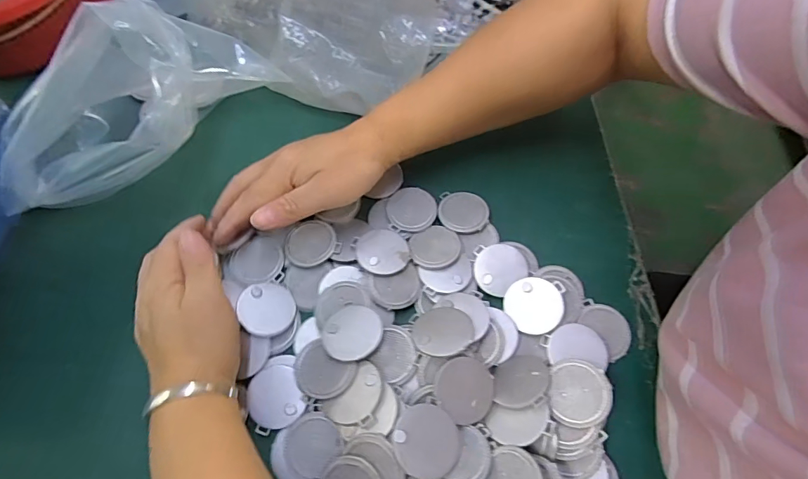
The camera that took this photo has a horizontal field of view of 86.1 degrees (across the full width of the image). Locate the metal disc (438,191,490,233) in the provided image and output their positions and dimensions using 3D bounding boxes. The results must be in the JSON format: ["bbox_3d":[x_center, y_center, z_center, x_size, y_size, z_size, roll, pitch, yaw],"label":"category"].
[{"bbox_3d":[0.049,-0.024,0.353,0.041,0.007,0.038,1,67,-1],"label":"metal disc"}]

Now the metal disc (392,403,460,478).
[{"bbox_3d":[0.014,0.119,0.256,0.040,0.004,0.039,9,65,-21],"label":"metal disc"}]

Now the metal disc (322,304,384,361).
[{"bbox_3d":[-0.036,0.063,0.296,0.040,0.004,0.039,-4,49,5],"label":"metal disc"}]

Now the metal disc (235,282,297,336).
[{"bbox_3d":[-0.100,0.050,0.314,0.039,0.004,0.039,11,57,-17],"label":"metal disc"}]

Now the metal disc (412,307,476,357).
[{"bbox_3d":[0.026,0.062,0.293,0.041,0.004,0.041,-6,35,4],"label":"metal disc"}]

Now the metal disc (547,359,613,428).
[{"bbox_3d":[0.111,0.097,0.273,0.036,0.004,0.039,-13,57,22],"label":"metal disc"}]

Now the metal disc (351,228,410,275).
[{"bbox_3d":[-0.016,0.008,0.333,0.040,0.004,0.041,3,51,-4],"label":"metal disc"}]

